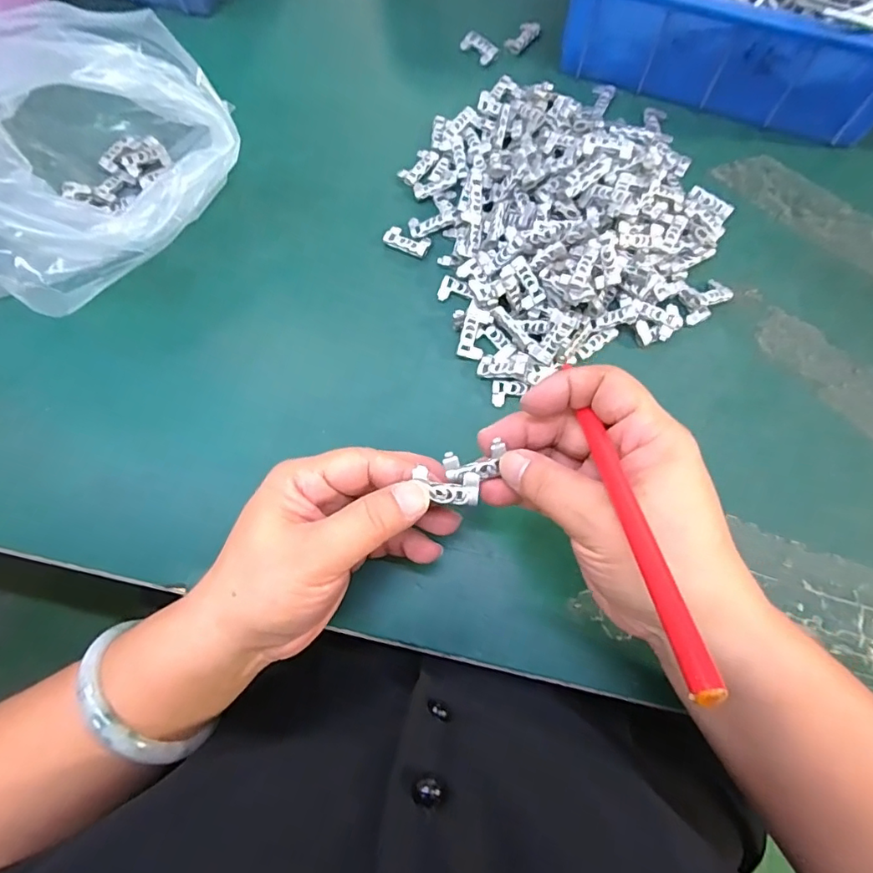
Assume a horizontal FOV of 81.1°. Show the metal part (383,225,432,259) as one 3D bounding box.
[{"bbox_3d":[-0.019,-0.131,0.344,0.030,0.005,0.015,24,74,8],"label":"metal part"}]

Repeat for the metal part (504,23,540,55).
[{"bbox_3d":[0.068,-0.312,0.400,0.013,0.009,0.032,41,77,13],"label":"metal part"}]

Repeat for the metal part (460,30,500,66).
[{"bbox_3d":[0.034,-0.304,0.399,0.017,0.010,0.033,-42,76,-12],"label":"metal part"}]

